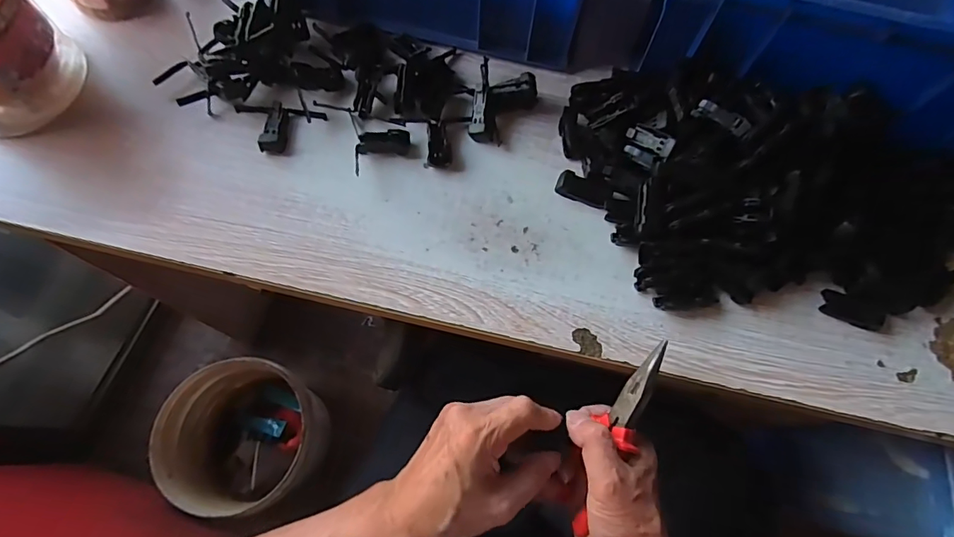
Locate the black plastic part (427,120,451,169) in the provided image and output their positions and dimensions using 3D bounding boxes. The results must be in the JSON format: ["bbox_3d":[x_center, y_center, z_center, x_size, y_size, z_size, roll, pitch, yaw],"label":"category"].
[{"bbox_3d":[-0.034,-0.115,0.434,0.021,0.014,0.044,1,70,-2],"label":"black plastic part"}]

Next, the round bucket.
[{"bbox_3d":[-0.430,0.320,0.925,0.253,0.225,0.248,1,70,-2],"label":"round bucket"}]

